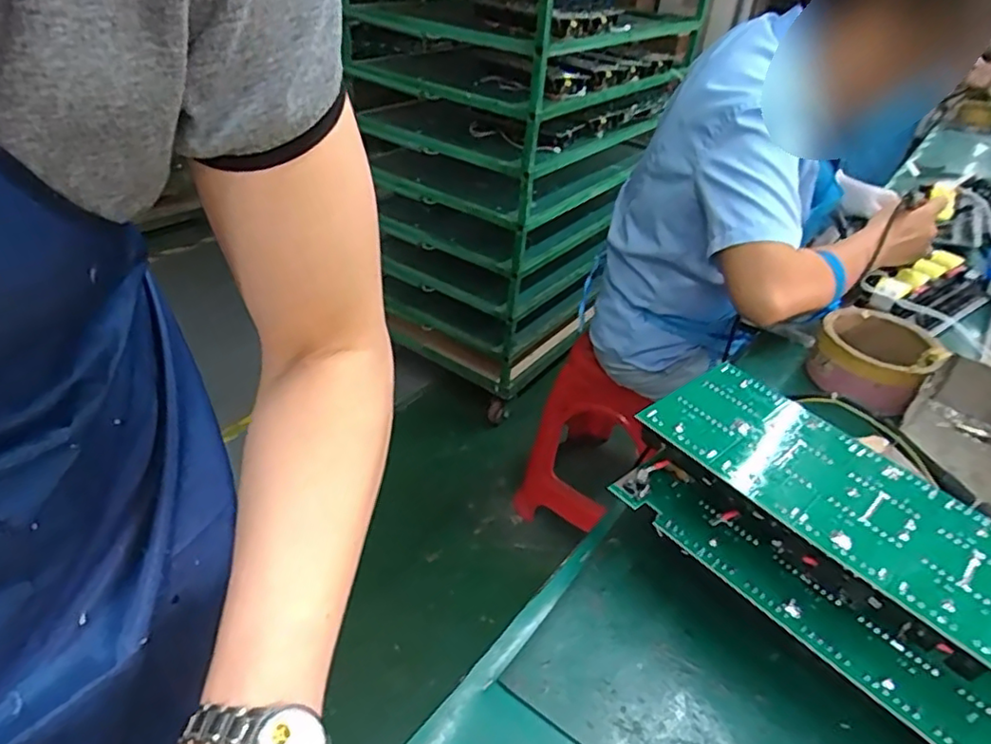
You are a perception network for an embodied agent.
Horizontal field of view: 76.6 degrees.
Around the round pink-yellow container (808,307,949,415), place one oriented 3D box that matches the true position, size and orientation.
[{"bbox_3d":[0.423,-0.019,0.706,0.144,0.063,0.124,-26,47,-36],"label":"round pink-yellow container"}]

